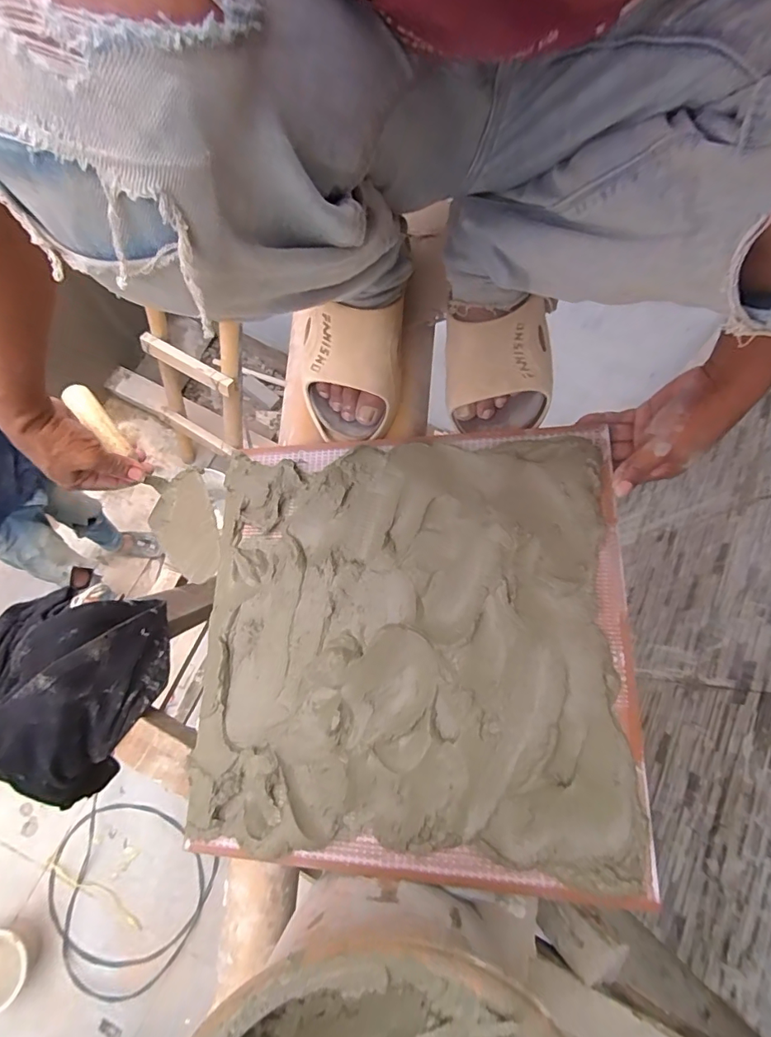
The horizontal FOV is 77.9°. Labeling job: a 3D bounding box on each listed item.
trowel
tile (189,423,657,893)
[{"bbox_3d":[-0.265,-0.048,0.540,0.080,0.047,0.272,-40,86,-9],"label":"trowel"},{"bbox_3d":[0.012,0.107,0.441,0.388,0.016,0.381,-1,75,13],"label":"tile"}]

